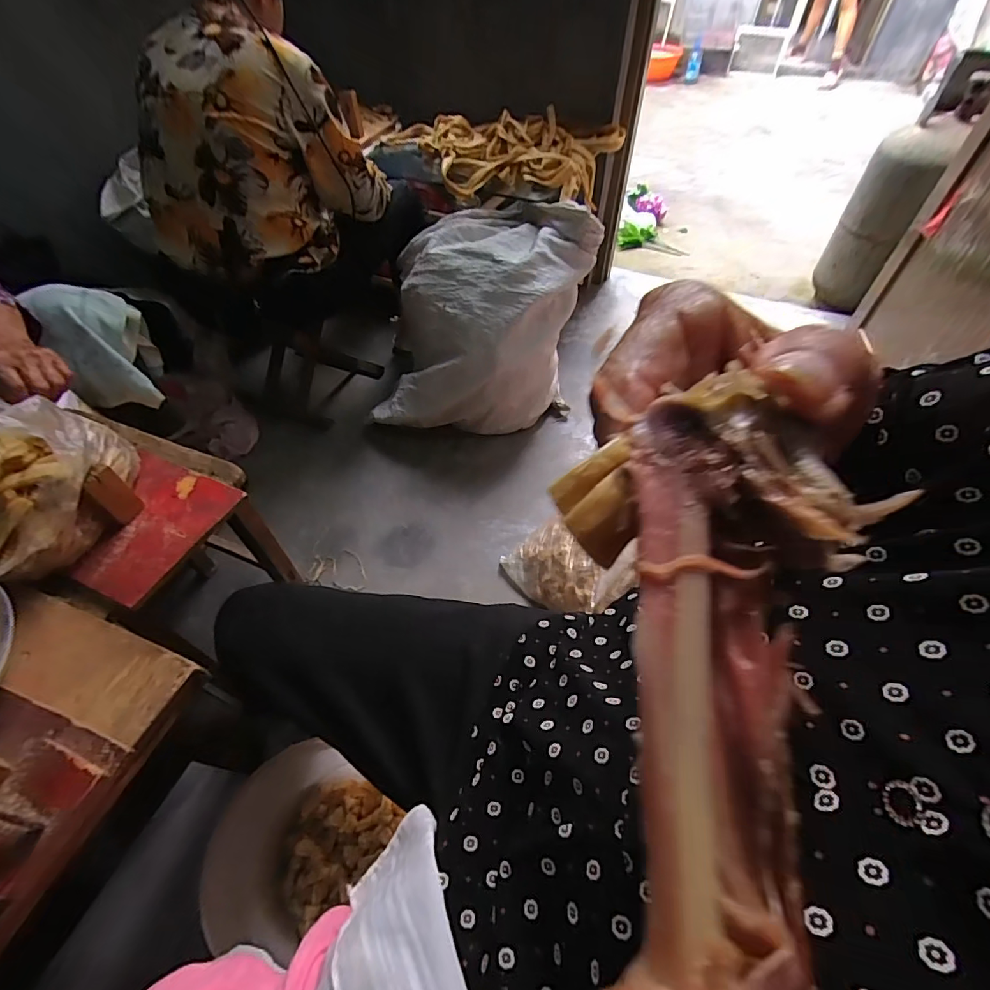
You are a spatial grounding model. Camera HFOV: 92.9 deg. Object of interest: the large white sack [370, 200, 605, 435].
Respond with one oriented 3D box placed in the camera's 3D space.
[{"bbox_3d":[-0.043,-0.399,1.169,0.548,0.449,0.325,-9,52,-7],"label":"large white sack"}]

